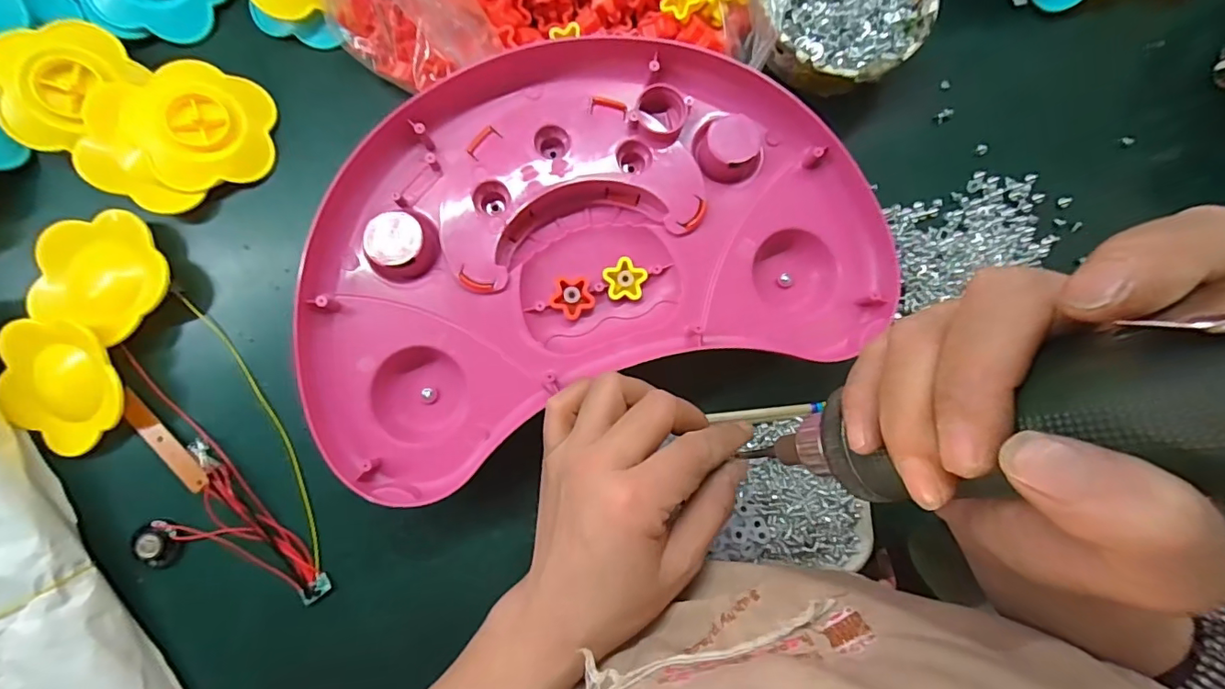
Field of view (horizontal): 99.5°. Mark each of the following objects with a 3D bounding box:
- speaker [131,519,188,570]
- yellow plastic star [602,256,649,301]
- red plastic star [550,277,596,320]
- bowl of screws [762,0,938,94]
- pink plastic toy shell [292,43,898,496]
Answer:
[{"bbox_3d":[-0.268,0.118,0.305,0.028,0.007,0.027,0,85,-4],"label":"speaker"},{"bbox_3d":[0.008,-0.041,0.319,0.026,0.005,0.026,-2,85,-4],"label":"yellow plastic star"},{"bbox_3d":[-0.024,-0.030,0.316,0.026,0.006,0.024,33,83,0],"label":"red plastic star"},{"bbox_3d":[0.150,-0.224,0.341,0.105,0.035,0.116,44,83,1],"label":"bowl of screws"},{"bbox_3d":[-0.018,-0.063,0.317,0.336,0.042,0.230,-17,86,-5],"label":"pink plastic toy shell"}]

